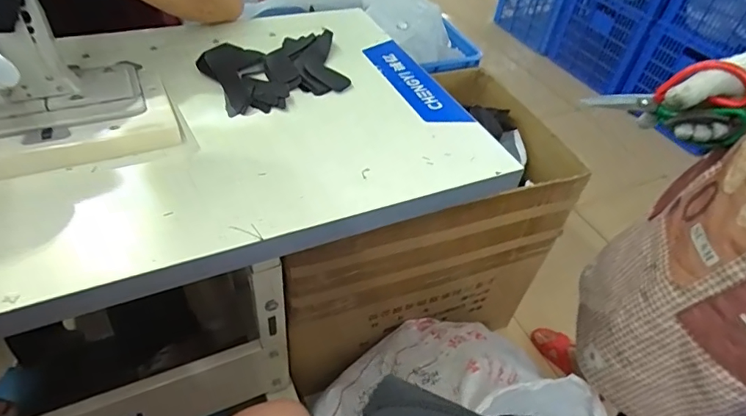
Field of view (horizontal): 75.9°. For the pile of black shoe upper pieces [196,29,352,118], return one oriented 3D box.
[{"bbox_3d":[-0.150,-0.224,0.769,0.220,0.021,0.176,-18,50,-24],"label":"pile of black shoe upper pieces"}]

